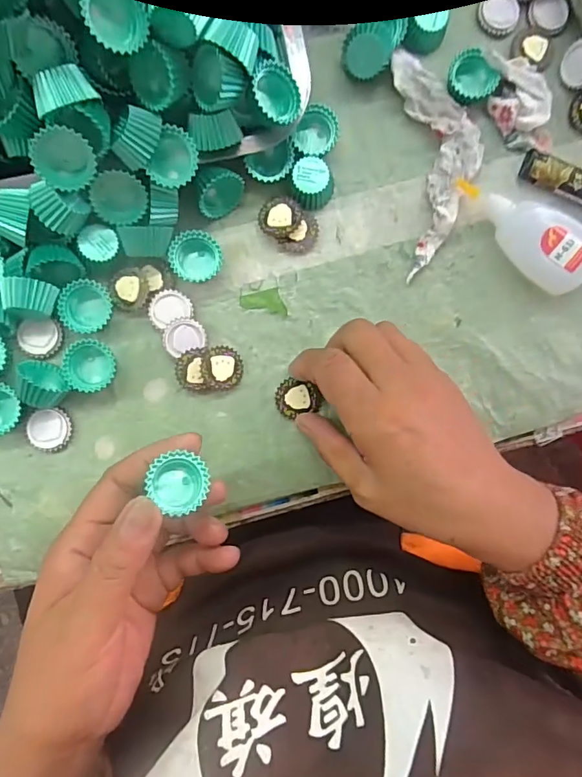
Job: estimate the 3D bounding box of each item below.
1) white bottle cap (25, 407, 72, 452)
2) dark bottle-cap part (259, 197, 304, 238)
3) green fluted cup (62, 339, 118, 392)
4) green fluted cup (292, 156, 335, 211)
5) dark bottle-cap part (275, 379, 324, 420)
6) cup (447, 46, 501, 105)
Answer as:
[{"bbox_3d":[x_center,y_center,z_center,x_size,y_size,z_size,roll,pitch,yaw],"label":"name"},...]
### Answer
[{"bbox_3d":[-0.154,0.026,0.311,0.026,0.008,0.028,0,92,-4],"label":"white bottle cap"},{"bbox_3d":[-0.007,-0.111,0.319,0.027,0.010,0.026,0,92,-4],"label":"dark bottle-cap part"},{"bbox_3d":[-0.126,-0.014,0.309,0.030,0.014,0.032,0,92,-4],"label":"green fluted cup"},{"bbox_3d":[0.015,-0.132,0.315,0.028,0.016,0.029,0,92,-4],"label":"green fluted cup"},{"bbox_3d":[0.004,0.007,0.321,0.027,0.005,0.024,-8,94,-4],"label":"dark bottle-cap part"},{"bbox_3d":[0.117,-0.202,0.322,0.027,0.017,0.031,-37,94,-2],"label":"cup"}]

